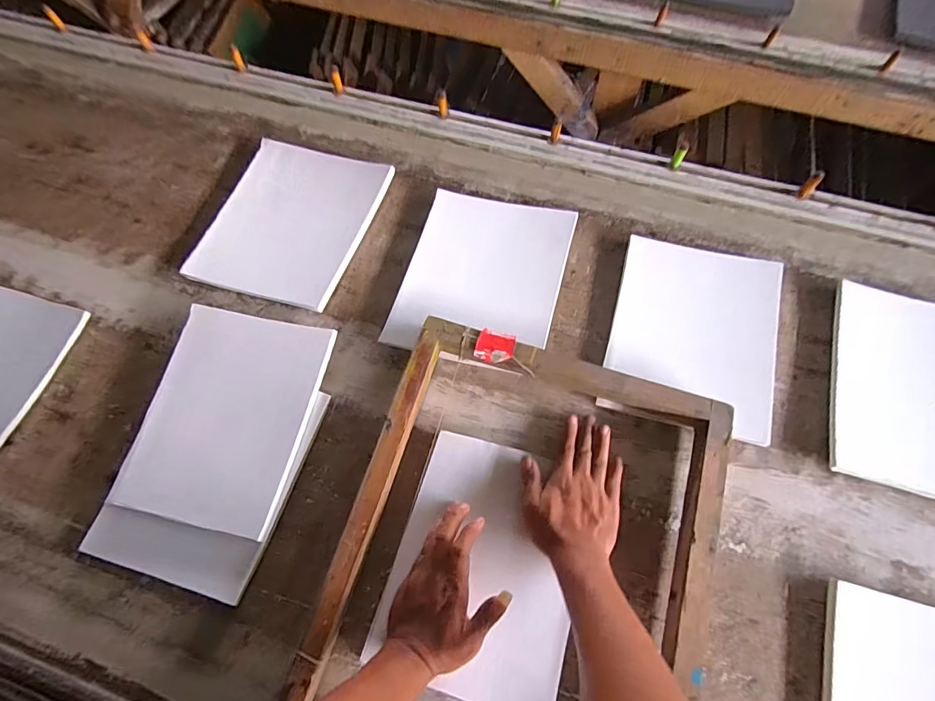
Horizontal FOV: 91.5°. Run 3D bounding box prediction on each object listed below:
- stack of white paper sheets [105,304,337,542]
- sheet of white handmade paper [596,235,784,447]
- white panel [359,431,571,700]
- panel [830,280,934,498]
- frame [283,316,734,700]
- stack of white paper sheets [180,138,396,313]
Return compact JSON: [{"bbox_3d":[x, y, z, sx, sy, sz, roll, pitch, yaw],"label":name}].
[{"bbox_3d":[-0.315,0.084,0.596,0.204,0.013,0.268,14,75,3],"label":"stack of white paper sheets"},{"bbox_3d":[0.317,-0.020,0.637,0.218,0.031,0.268,15,71,6],"label":"sheet of white handmade paper"},{"bbox_3d":[0.023,0.249,0.531,0.207,0.018,0.264,17,71,7],"label":"white panel"},{"bbox_3d":[0.600,0.054,0.602,0.213,0.022,0.269,16,71,7],"label":"panel"},{"bbox_3d":[0.068,0.241,0.526,0.415,0.062,0.512,16,71,7],"label":"frame"},{"bbox_3d":[-0.279,-0.205,0.716,0.233,0.018,0.268,16,71,7],"label":"stack of white paper sheets"}]

